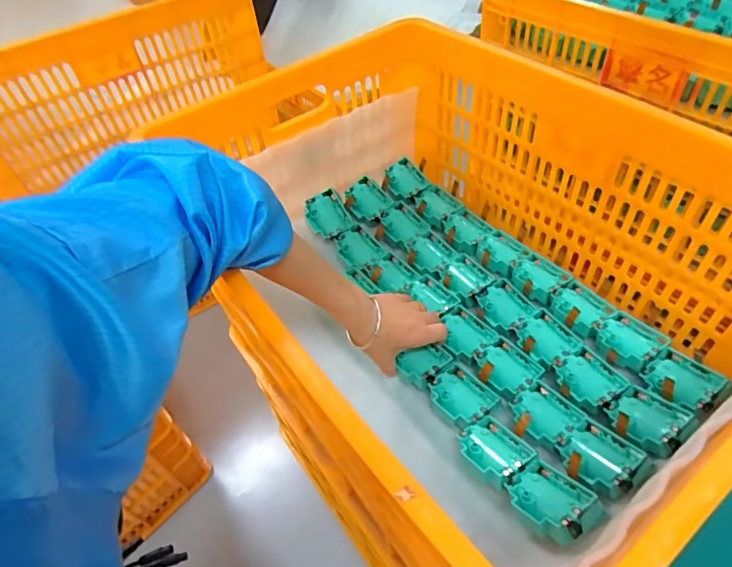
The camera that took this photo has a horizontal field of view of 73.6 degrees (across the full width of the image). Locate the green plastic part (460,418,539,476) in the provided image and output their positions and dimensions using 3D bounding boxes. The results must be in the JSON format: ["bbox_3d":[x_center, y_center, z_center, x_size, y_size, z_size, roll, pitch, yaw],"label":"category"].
[{"bbox_3d":[0.146,0.190,0.564,0.061,0.021,0.071,-30,52,-19],"label":"green plastic part"}]

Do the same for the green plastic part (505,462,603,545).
[{"bbox_3d":[0.193,0.229,0.504,0.063,0.028,0.082,-28,27,-25],"label":"green plastic part"}]

